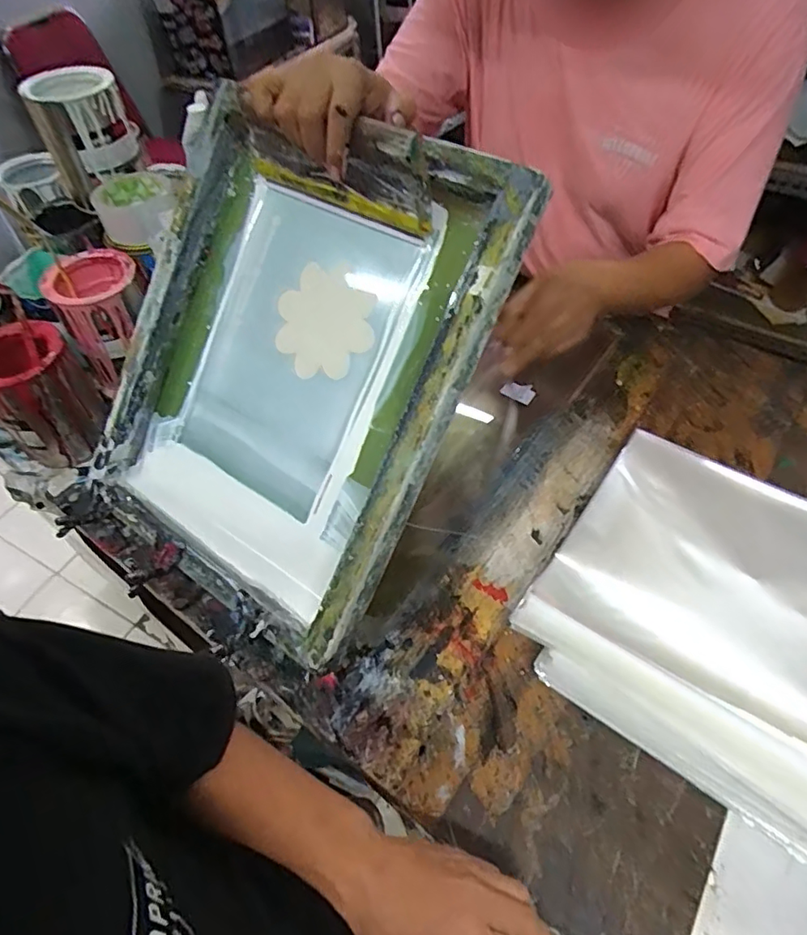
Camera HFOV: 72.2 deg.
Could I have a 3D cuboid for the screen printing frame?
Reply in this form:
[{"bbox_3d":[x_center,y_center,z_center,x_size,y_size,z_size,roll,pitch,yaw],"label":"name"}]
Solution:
[{"bbox_3d":[-0.122,-0.093,0.527,0.358,0.075,0.443,29,101,25],"label":"screen printing frame"}]

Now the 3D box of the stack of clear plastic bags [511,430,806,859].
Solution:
[{"bbox_3d":[0.342,0.160,0.489,0.413,0.091,0.284,31,61,23],"label":"stack of clear plastic bags"}]

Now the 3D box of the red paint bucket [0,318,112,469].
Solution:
[{"bbox_3d":[-0.436,-0.088,0.672,0.127,0.129,0.113,37,63,26],"label":"red paint bucket"}]

